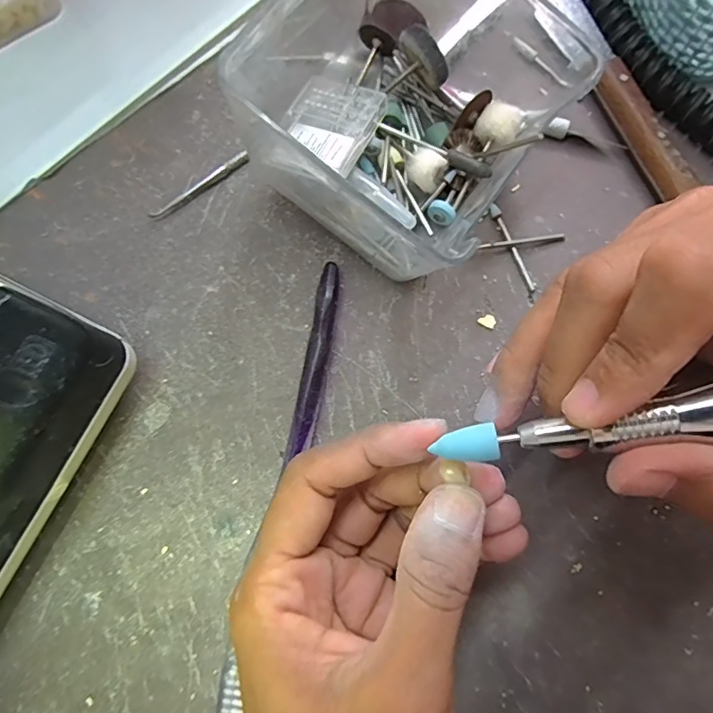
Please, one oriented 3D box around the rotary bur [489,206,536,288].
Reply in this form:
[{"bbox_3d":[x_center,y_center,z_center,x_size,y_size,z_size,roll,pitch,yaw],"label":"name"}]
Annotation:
[{"bbox_3d":[0.068,-0.048,0.217,0.004,0.004,0.041,-22,79,-3],"label":"rotary bur"}]

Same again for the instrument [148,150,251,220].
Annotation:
[{"bbox_3d":[-0.070,-0.078,0.227,0.052,0.004,0.005,-38,80,-6],"label":"instrument"}]

